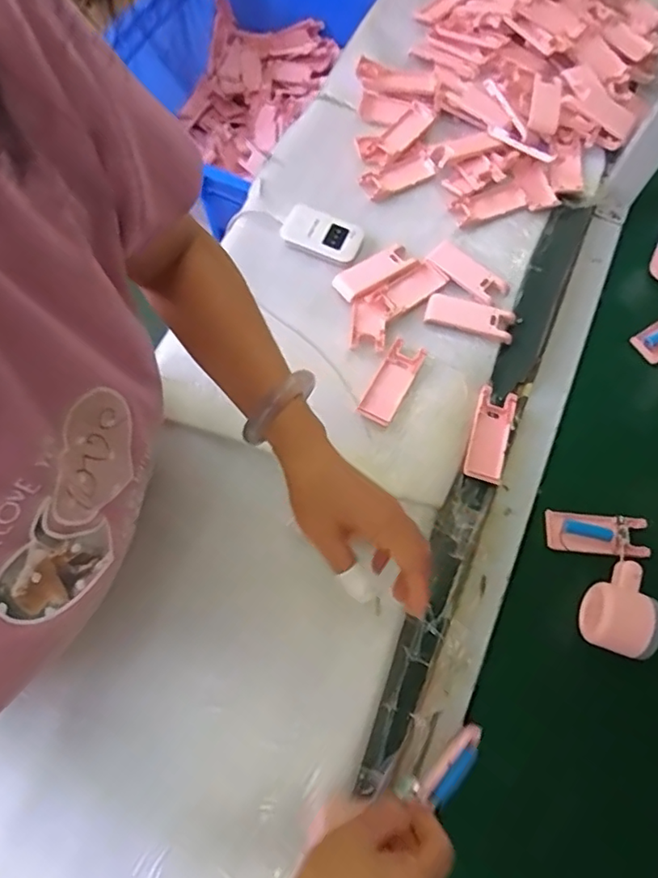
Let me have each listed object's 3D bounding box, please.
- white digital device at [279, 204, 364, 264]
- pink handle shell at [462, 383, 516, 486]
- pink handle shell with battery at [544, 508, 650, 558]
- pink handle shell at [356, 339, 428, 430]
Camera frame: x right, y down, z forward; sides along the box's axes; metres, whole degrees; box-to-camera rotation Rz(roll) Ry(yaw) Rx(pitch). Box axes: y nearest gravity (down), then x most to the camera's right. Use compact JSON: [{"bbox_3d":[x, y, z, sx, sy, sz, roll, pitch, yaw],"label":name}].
[{"bbox_3d":[-0.009,-0.255,0.689,0.094,0.011,0.058,21,70,6],"label":"white digital device"},{"bbox_3d":[0.175,-0.004,0.606,0.042,0.012,0.104,16,70,4],"label":"pink handle shell"},{"bbox_3d":[0.277,0.099,0.581,0.102,0.016,0.039,7,69,0],"label":"pink handle shell with battery"},{"bbox_3d":[0.069,-0.062,0.617,0.040,0.013,0.098,27,71,8],"label":"pink handle shell"}]

